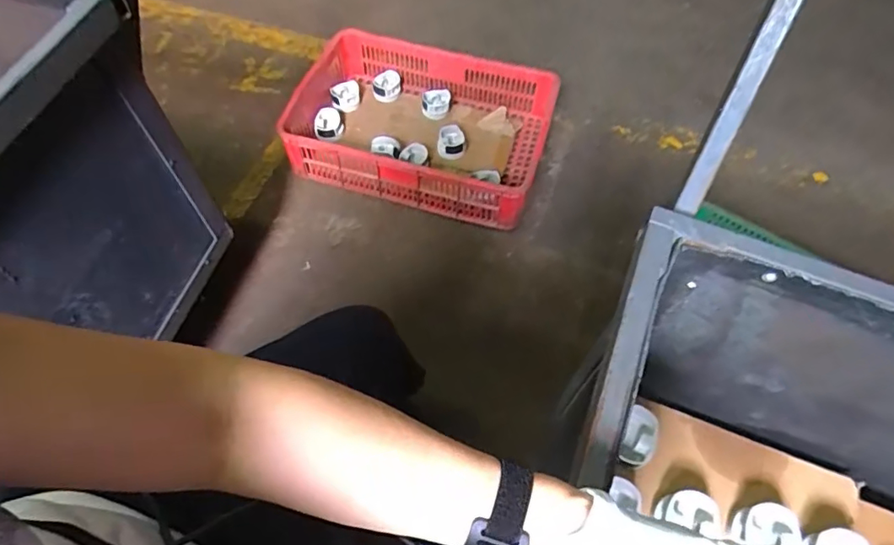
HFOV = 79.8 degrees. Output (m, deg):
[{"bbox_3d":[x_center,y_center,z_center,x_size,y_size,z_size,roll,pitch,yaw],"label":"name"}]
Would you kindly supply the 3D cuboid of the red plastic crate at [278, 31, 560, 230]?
[{"bbox_3d":[-0.058,-0.390,1.393,0.612,0.176,0.447,15,60,7],"label":"red plastic crate"}]

